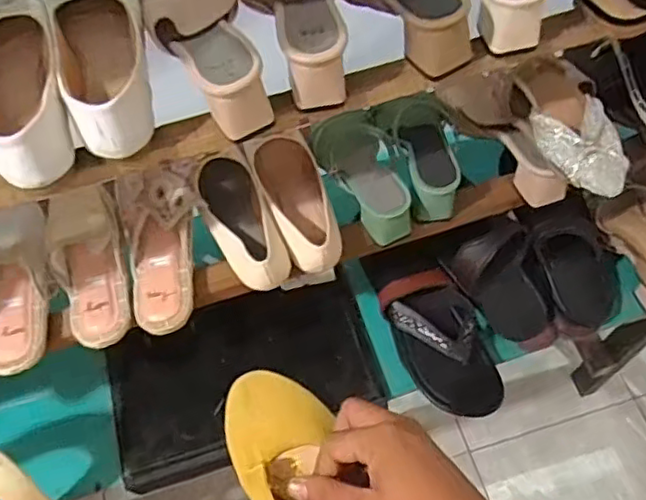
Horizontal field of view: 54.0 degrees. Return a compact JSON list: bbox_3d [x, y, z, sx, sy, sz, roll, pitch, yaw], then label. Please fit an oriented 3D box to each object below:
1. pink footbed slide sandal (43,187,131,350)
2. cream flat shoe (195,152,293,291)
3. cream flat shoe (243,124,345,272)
[{"bbox_3d":[-0.272,0.003,0.725,0.085,0.053,0.215,-21,60,-8],"label":"pink footbed slide sandal"},{"bbox_3d":[-0.102,-0.036,0.745,0.083,0.064,0.199,-21,60,-8],"label":"cream flat shoe"},{"bbox_3d":[-0.035,-0.057,0.751,0.080,0.053,0.202,-16,59,-5],"label":"cream flat shoe"}]

